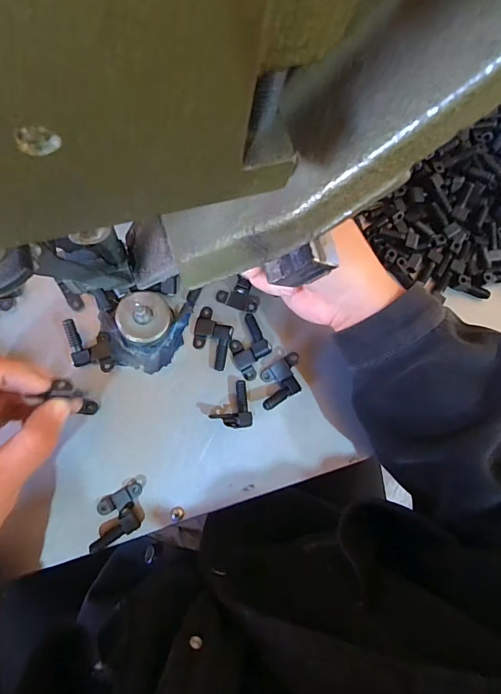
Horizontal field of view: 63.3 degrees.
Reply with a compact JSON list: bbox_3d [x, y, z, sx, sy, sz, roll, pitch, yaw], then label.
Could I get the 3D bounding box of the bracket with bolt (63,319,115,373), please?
[{"bbox_3d":[-0.121,0.000,0.307,0.027,0.015,0.044,-18,83,-11],"label":"bracket with bolt"}]

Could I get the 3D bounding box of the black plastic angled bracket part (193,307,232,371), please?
[{"bbox_3d":[-0.030,-0.007,0.321,0.029,0.008,0.046,13,78,-6],"label":"black plastic angled bracket part"}]

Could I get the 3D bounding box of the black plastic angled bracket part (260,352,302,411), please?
[{"bbox_3d":[0.023,0.026,0.319,0.041,0.017,0.030,-26,85,-12],"label":"black plastic angled bracket part"}]

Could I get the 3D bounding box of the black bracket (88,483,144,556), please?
[{"bbox_3d":[-0.096,0.121,0.292,0.043,0.015,0.030,-22,84,-12],"label":"black bracket"}]

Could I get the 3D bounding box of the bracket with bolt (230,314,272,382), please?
[{"bbox_3d":[-0.001,0.000,0.323,0.029,0.013,0.046,-28,85,-12],"label":"bracket with bolt"}]

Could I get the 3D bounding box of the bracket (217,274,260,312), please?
[{"bbox_3d":[-0.008,-0.043,0.330,0.034,0.007,0.024,22,78,-4],"label":"bracket"}]

